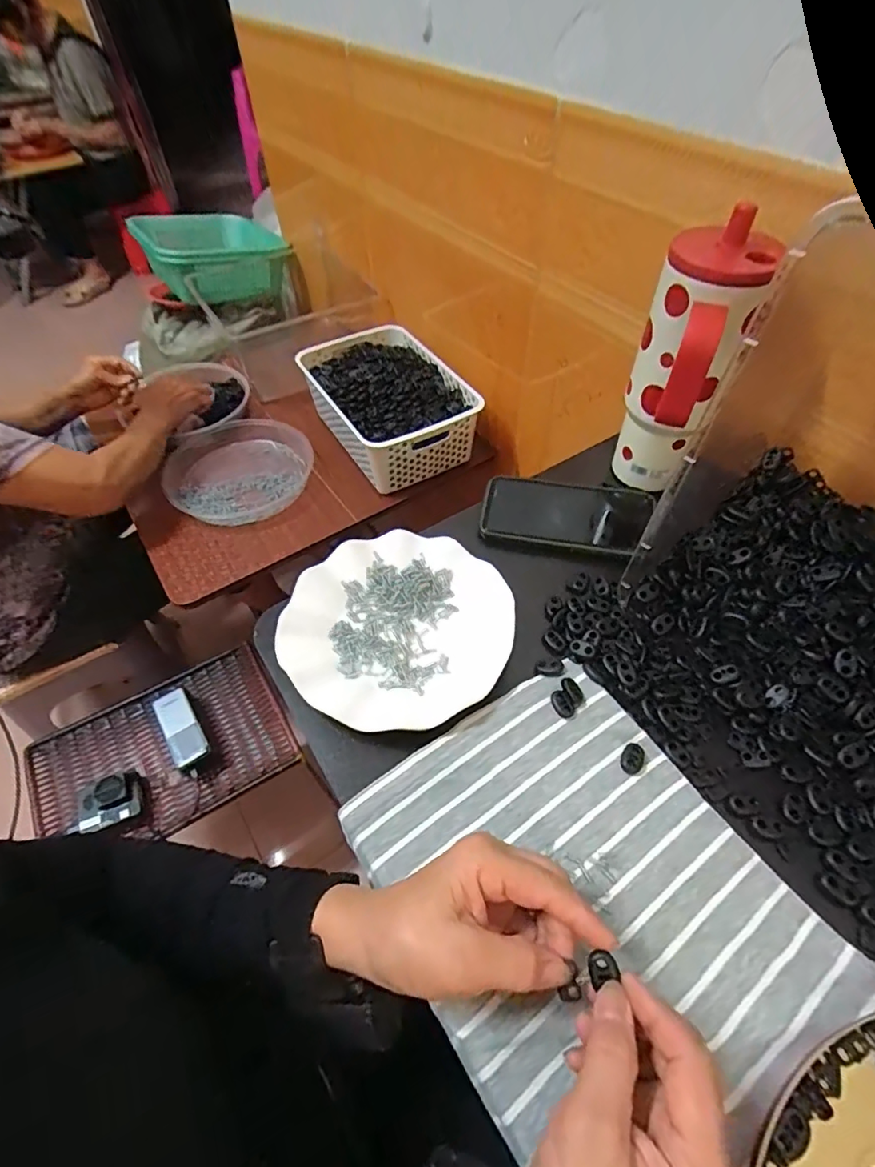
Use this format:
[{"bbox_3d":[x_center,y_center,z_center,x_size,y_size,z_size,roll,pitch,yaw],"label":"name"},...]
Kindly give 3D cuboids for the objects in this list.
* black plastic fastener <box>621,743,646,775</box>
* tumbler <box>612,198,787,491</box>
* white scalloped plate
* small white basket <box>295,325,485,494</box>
[{"bbox_3d":[0.138,0.124,0.372,0.015,0.004,0.021,18,55,14],"label":"black plastic fastener"},{"bbox_3d":[0.203,-0.168,0.452,0.073,0.212,0.102,19,55,15],"label":"tumbler"},{"bbox_3d":[-0.032,0.034,0.433,0.181,0.020,0.177,-1,53,1],"label":"white scalloped plate"},{"bbox_3d":[-0.086,-0.305,0.907,0.209,0.110,0.319,-27,57,-18],"label":"small white basket"}]

